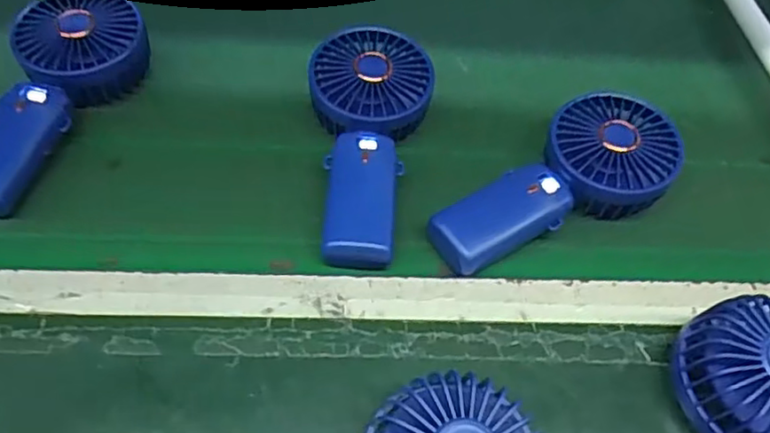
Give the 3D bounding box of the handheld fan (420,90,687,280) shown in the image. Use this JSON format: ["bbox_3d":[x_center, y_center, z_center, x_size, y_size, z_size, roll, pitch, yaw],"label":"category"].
[{"bbox_3d":[0.120,-0.018,0.426,0.180,0.041,0.083,-32,61,-26],"label":"handheld fan"}]

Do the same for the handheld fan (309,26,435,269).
[{"bbox_3d":[-0.009,-0.052,0.438,0.082,0.044,0.180,2,52,-4],"label":"handheld fan"}]

